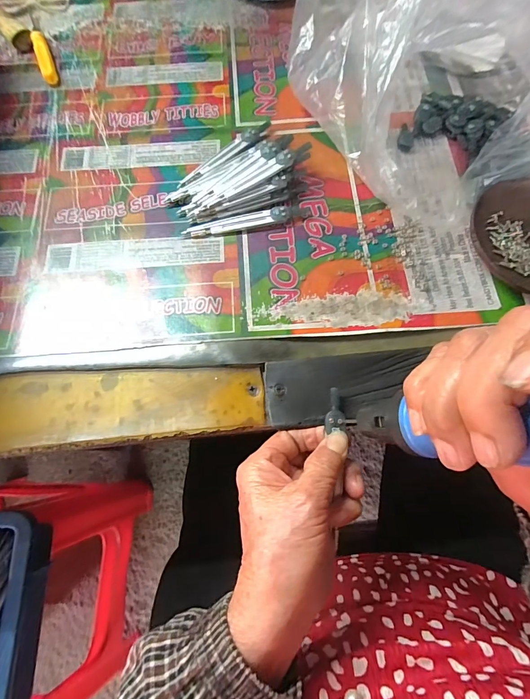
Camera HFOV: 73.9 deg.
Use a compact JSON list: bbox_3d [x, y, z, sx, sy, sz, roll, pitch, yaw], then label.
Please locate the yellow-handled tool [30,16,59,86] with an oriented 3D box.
[{"bbox_3d":[-0.245,-0.333,0.387,0.014,0.015,0.112,-22,72,-8],"label":"yellow-handled tool"}]

